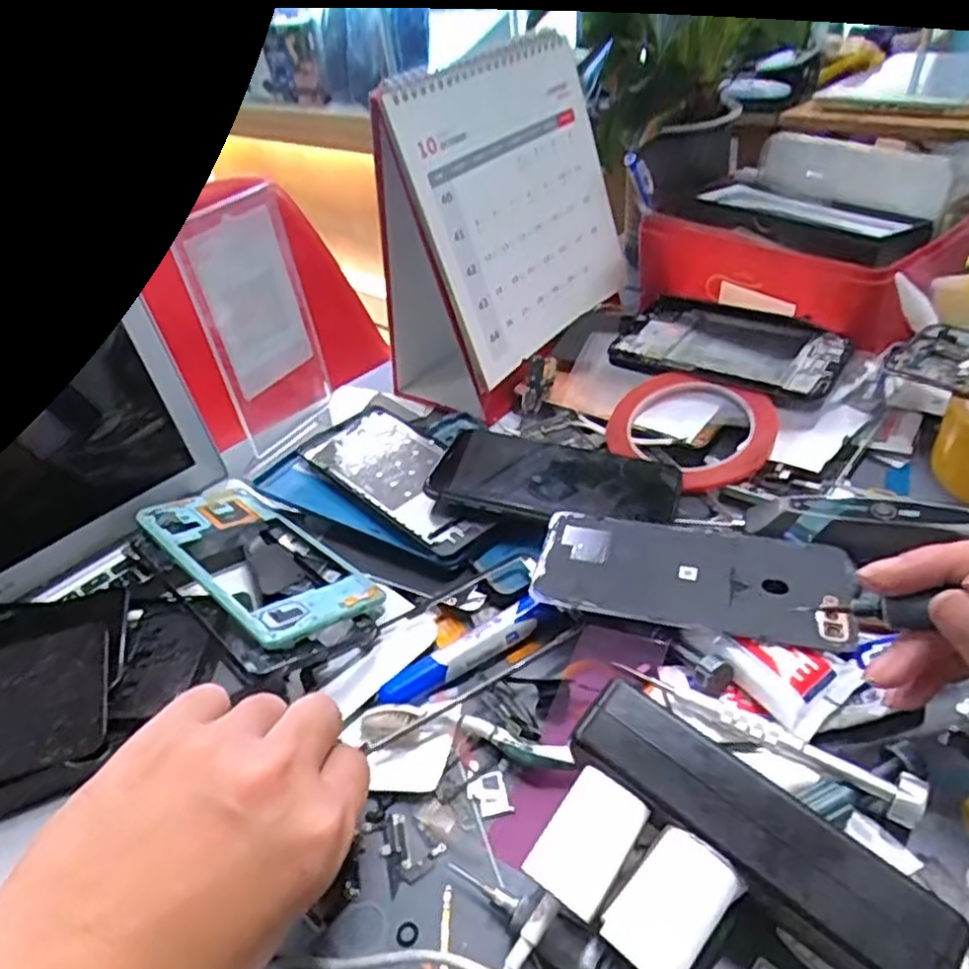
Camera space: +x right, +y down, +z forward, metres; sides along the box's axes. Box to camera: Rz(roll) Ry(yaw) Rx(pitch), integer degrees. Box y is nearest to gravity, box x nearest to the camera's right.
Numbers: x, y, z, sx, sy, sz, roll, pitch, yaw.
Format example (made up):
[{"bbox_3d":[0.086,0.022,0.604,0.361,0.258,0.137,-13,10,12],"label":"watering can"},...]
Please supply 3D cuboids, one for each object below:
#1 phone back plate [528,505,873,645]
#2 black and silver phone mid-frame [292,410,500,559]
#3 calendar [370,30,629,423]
[{"bbox_3d":[0.104,0.044,0.361,0.150,0.006,0.073,9,40,19],"label":"phone back plate"},{"bbox_3d":[-0.053,-0.010,0.474,0.071,0.014,0.168,-35,47,-28],"label":"black and silver phone mid-frame"},{"bbox_3d":[0.008,-0.209,0.542,0.128,0.200,0.221,16,45,25],"label":"calendar"}]

